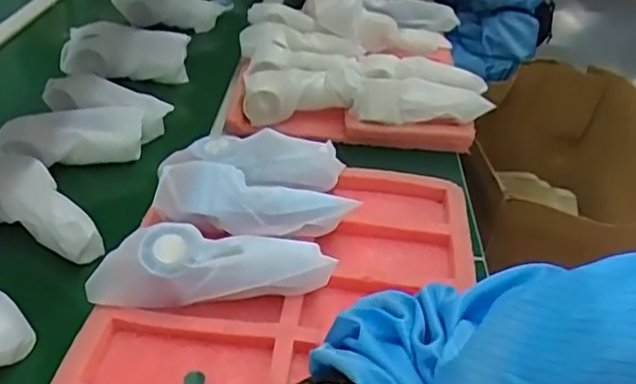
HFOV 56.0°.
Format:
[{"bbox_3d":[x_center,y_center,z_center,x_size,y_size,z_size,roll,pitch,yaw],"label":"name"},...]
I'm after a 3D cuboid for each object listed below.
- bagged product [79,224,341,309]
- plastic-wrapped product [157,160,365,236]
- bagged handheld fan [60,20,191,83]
[{"bbox_3d":[-0.093,0.070,0.535,0.204,0.062,0.063,1,35,-4],"label":"bagged product"},{"bbox_3d":[-0.063,0.008,0.605,0.196,0.047,0.059,6,35,2],"label":"plastic-wrapped product"},{"bbox_3d":[-0.305,-0.210,0.925,0.202,0.085,0.061,11,35,9],"label":"bagged handheld fan"}]

